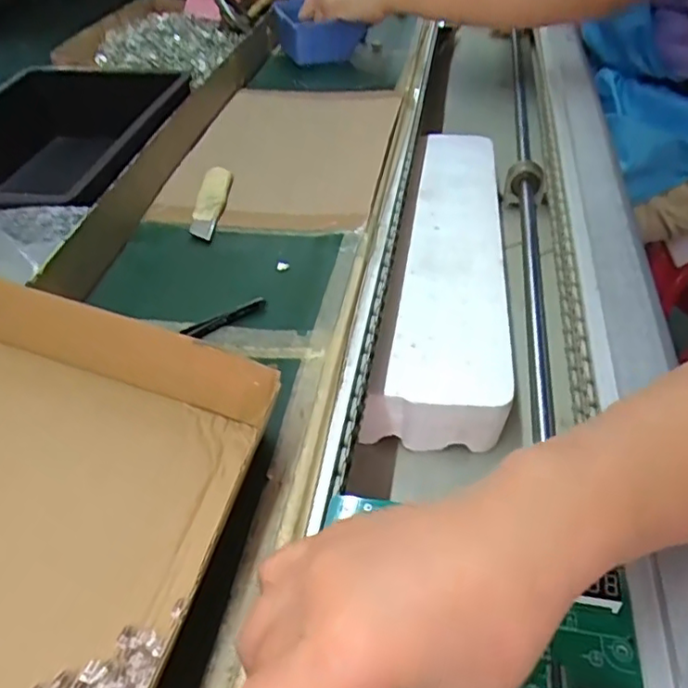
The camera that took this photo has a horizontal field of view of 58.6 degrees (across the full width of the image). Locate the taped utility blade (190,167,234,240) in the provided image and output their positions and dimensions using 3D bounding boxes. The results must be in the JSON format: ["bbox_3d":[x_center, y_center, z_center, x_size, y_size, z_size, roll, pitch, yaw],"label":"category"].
[{"bbox_3d":[-0.112,-0.121,0.525,0.025,0.014,0.101,-2,43,3],"label":"taped utility blade"}]

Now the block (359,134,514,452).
[{"bbox_3d":[0.108,-0.085,0.592,0.108,0.054,0.427,6,44,11],"label":"block"}]

